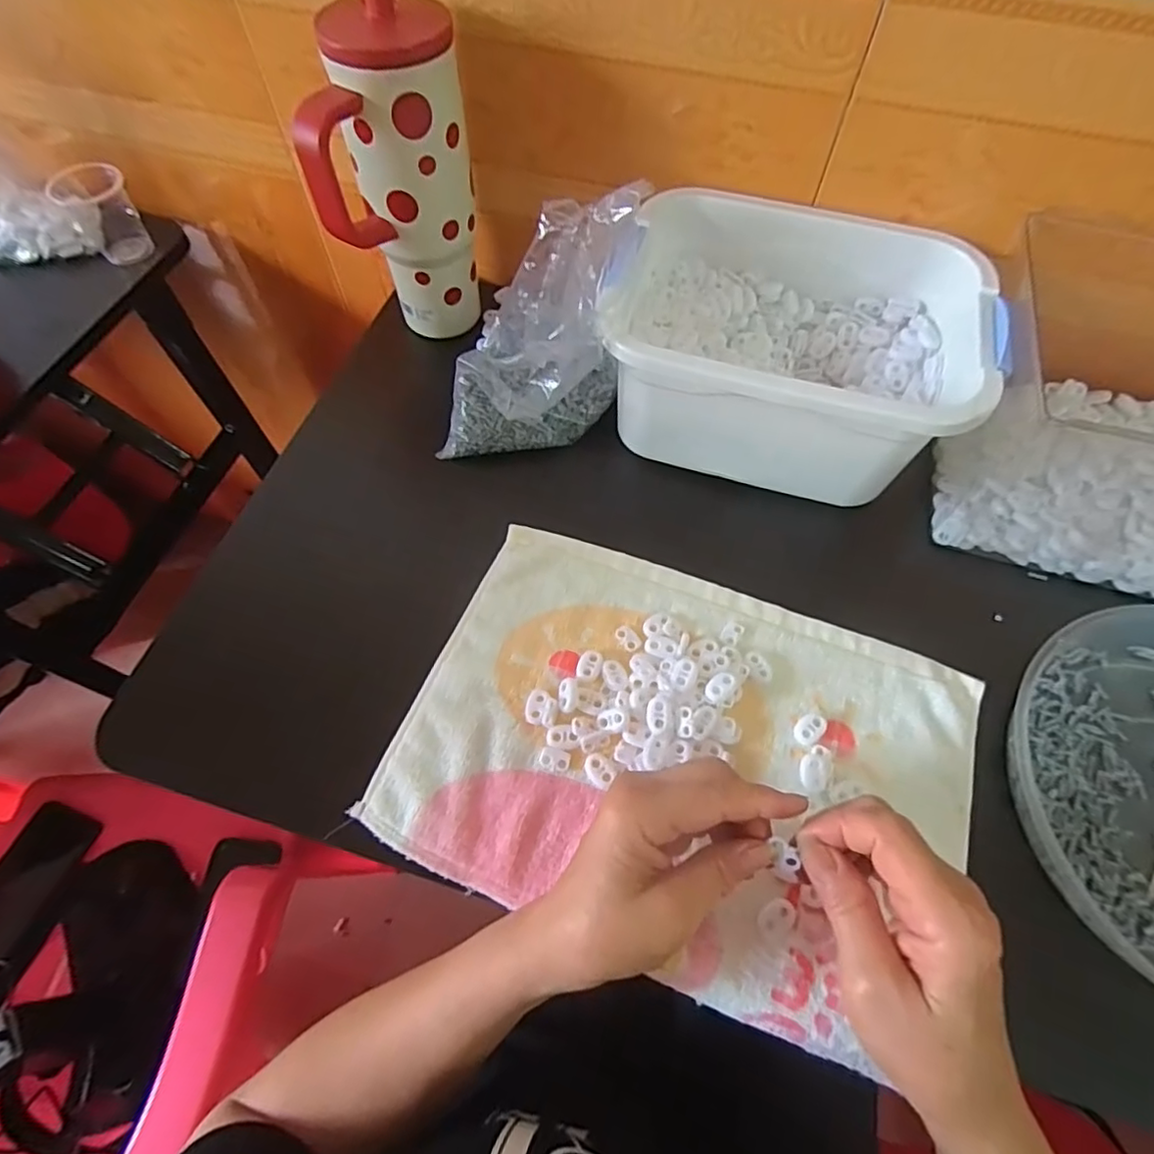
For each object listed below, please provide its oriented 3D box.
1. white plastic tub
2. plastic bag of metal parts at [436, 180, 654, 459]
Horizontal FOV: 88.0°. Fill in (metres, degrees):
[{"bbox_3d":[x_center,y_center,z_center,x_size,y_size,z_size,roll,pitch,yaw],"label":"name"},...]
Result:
[{"bbox_3d":[0.152,-0.169,0.444,0.242,0.109,0.192,16,63,7],"label":"white plastic tub"},{"bbox_3d":[-0.030,-0.179,0.438,0.137,0.145,0.119,5,62,1],"label":"plastic bag of metal parts"}]

